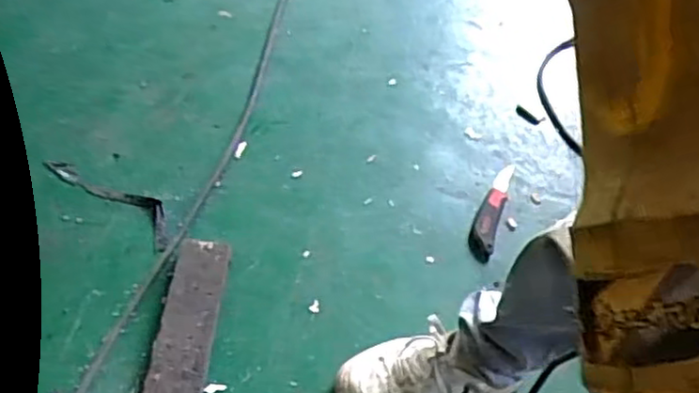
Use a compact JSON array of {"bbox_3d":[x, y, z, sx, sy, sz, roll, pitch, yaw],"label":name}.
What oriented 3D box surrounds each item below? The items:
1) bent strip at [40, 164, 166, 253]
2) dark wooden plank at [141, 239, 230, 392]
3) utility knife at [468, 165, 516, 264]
[{"bbox_3d":[-0.393,-0.003,1.157,0.277,0.010,0.067,31,54,22],"label":"bent strip"},{"bbox_3d":[-0.236,0.254,0.935,0.085,0.041,0.466,6,53,-4],"label":"dark wooden plank"},{"bbox_3d":[0.239,0.016,1.162,0.041,0.025,0.207,16,50,11],"label":"utility knife"}]

